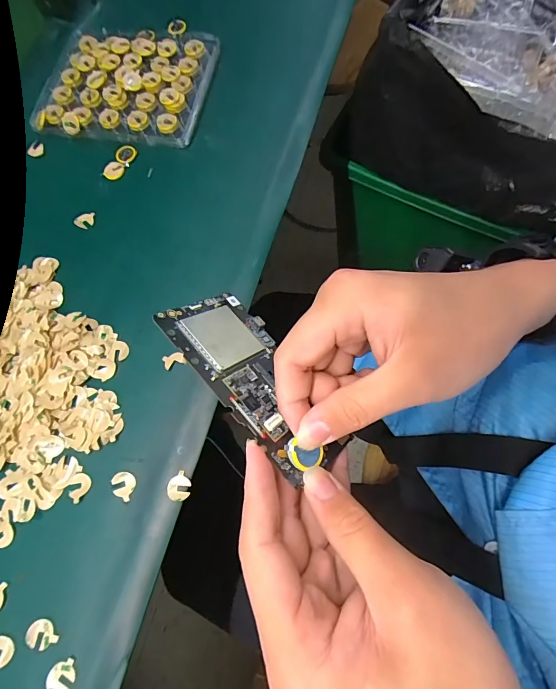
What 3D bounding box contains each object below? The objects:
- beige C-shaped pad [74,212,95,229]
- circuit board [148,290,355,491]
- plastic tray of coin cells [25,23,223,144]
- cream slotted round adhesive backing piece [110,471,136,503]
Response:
[{"bbox_3d":[-0.183,-0.118,0.349,0.018,0.004,0.016,3,72,8],"label":"beige C-shaped pad"},{"bbox_3d":[-0.011,0.018,0.217,0.122,0.004,0.063,48,42,13],"label":"circuit board"},{"bbox_3d":[-0.161,-0.278,0.388,0.172,0.024,0.147,8,73,9],"label":"plastic tray of coin cells"},{"bbox_3d":[-0.115,0.104,0.273,0.018,0.004,0.019,-2,71,6],"label":"cream slotted round adhesive backing piece"}]

